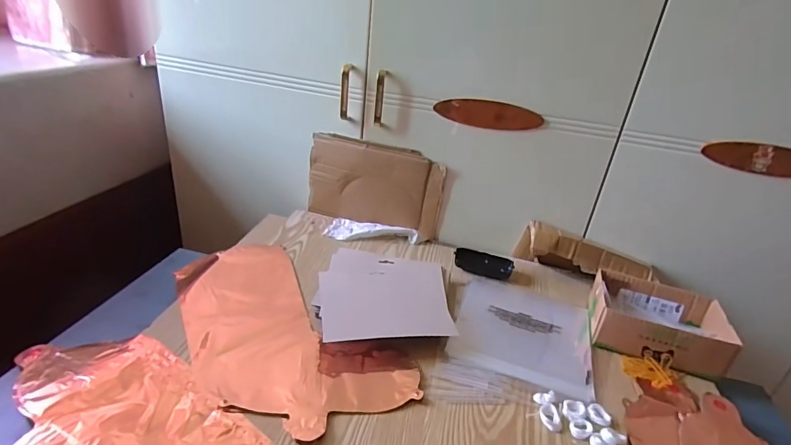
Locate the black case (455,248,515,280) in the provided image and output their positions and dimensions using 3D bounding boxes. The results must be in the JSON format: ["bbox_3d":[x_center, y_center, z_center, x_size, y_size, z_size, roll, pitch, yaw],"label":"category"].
[{"bbox_3d":[0.166,0.077,0.816,0.106,0.019,0.053,14,28,13],"label":"black case"}]

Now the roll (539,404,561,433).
[{"bbox_3d":[0.191,0.238,0.533,0.023,0.008,0.033,5,27,-5],"label":"roll"}]

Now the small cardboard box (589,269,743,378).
[{"bbox_3d":[0.405,0.153,0.679,0.182,0.063,0.138,14,28,12],"label":"small cardboard box"}]

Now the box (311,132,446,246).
[{"bbox_3d":[-0.043,-0.072,0.880,0.271,0.178,0.026,13,28,11],"label":"box"}]

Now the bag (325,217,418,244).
[{"bbox_3d":[-0.048,0.020,0.868,0.178,0.024,0.065,12,28,9],"label":"bag"}]

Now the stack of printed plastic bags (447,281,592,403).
[{"bbox_3d":[0.200,0.164,0.673,0.197,0.009,0.205,15,28,15],"label":"stack of printed plastic bags"}]

